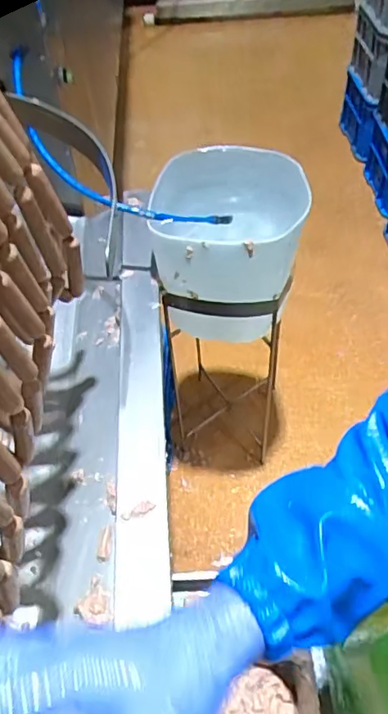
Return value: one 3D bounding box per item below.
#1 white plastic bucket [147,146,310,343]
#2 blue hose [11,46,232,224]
[{"bbox_3d":[0.071,-0.223,1.101,0.252,0.271,0.260,-2,53,2],"label":"white plastic bucket"},{"bbox_3d":[-0.168,-0.347,1.005,0.493,0.068,0.147,38,60,-3],"label":"blue hose"}]

